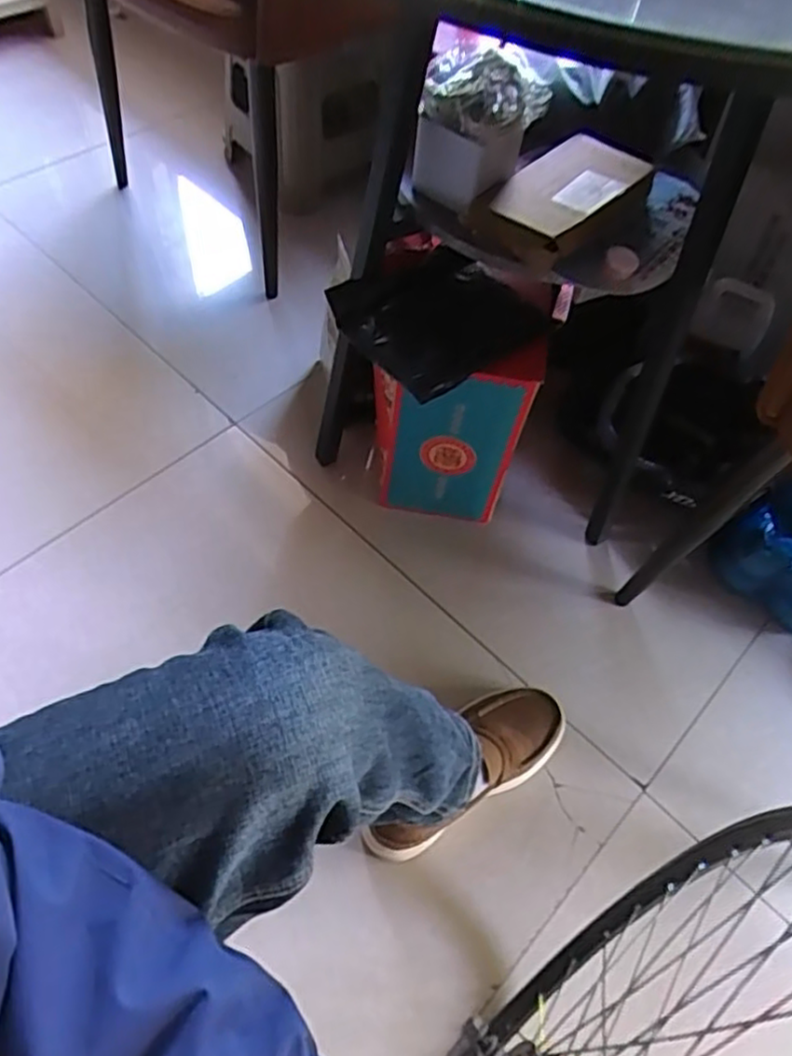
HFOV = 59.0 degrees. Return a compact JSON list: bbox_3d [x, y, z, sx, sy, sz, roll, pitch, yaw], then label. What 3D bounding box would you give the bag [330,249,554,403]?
[{"bbox_3d":[0.052,-0.239,0.795,0.209,0.056,0.163,-26,65,-20],"label":"bag"}]

